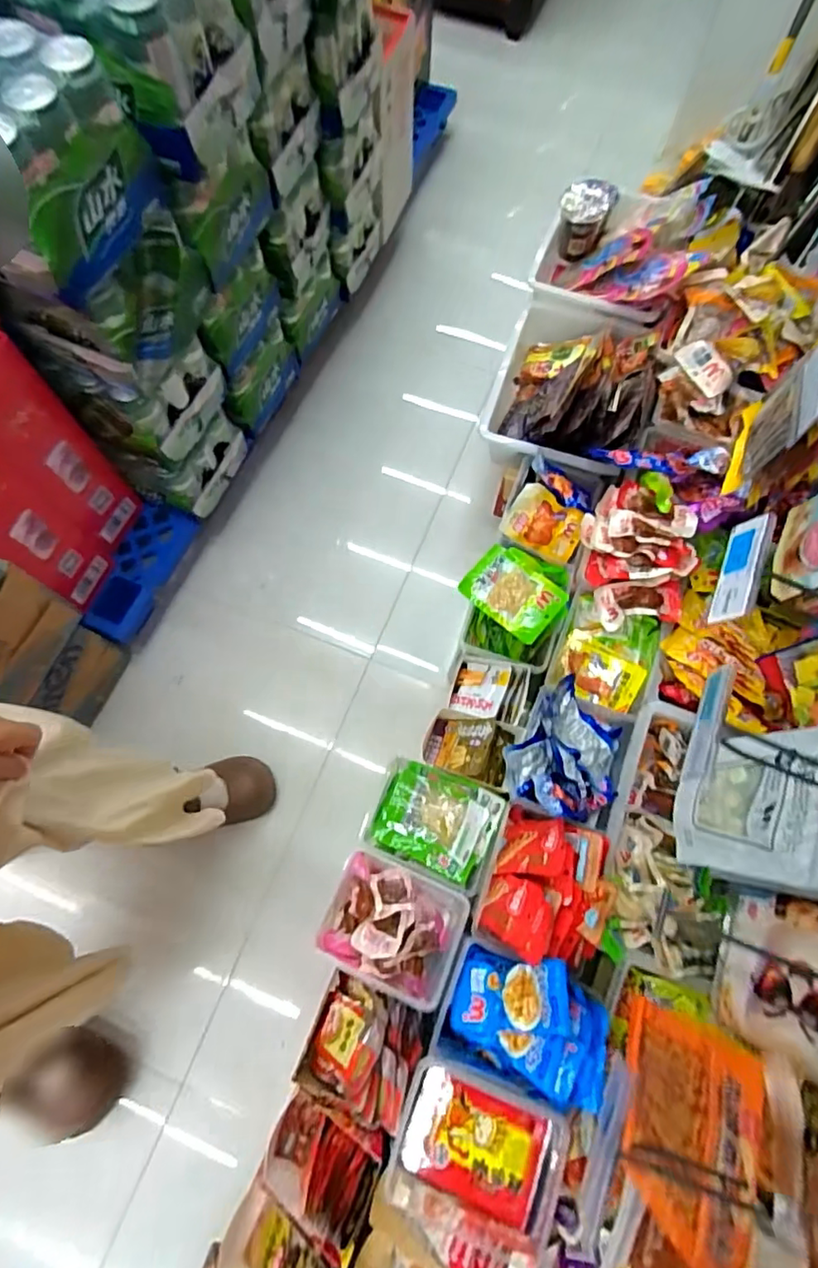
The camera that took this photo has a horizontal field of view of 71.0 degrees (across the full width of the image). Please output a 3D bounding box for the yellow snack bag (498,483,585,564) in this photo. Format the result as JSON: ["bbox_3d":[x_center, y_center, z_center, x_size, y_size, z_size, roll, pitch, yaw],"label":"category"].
[{"bbox_3d":[0.242,-0.195,1.016,0.134,0.022,0.102,28,97,1],"label":"yellow snack bag"}]

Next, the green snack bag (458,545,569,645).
[{"bbox_3d":[0.179,-0.071,0.969,0.161,0.049,0.126,37,75,11],"label":"green snack bag"}]

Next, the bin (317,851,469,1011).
[{"bbox_3d":[-0.018,0.439,0.874,0.205,0.117,0.160,20,73,6],"label":"bin"}]

